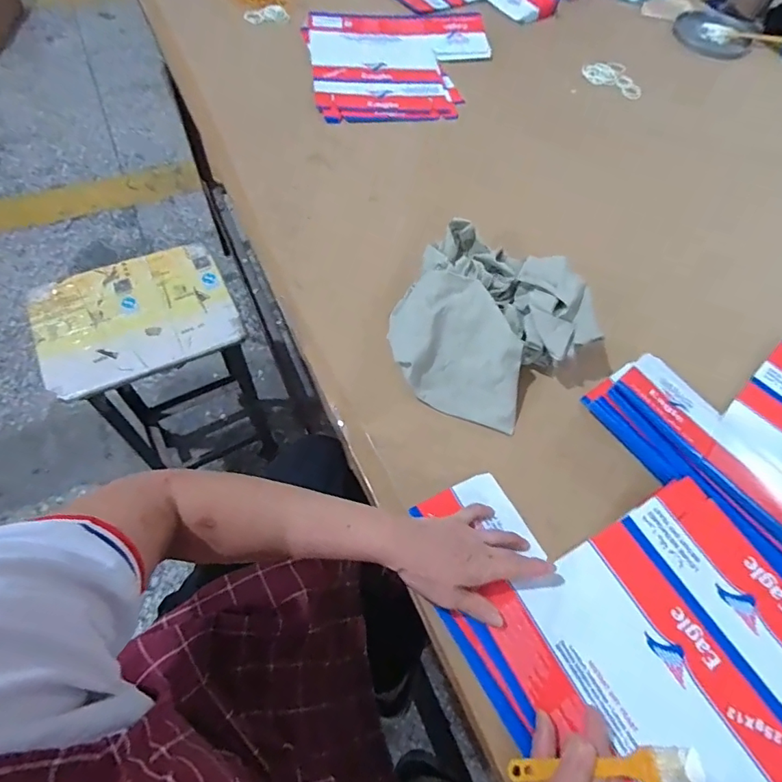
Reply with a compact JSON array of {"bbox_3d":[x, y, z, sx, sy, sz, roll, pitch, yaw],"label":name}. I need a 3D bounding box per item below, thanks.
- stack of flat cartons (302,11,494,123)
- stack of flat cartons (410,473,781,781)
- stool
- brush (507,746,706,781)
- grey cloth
[{"bbox_3d":[0.023,-0.632,0.943,0.345,0.019,0.349,-7,61,-9],"label":"stack of flat cartons"},{"bbox_3d":[0.226,0.206,0.475,0.308,0.029,0.351,-26,65,-17],"label":"stack of flat cartons"},{"bbox_3d":[-0.423,0.011,1.034,0.287,0.565,0.234,-24,66,-18],"label":"stool"},{"bbox_3d":[0.152,0.279,0.367,0.139,0.009,0.022,-23,57,26],"label":"brush"},{"bbox_3d":[0.126,-0.083,0.601,0.218,0.094,0.240,28,62,10],"label":"grey cloth"}]

